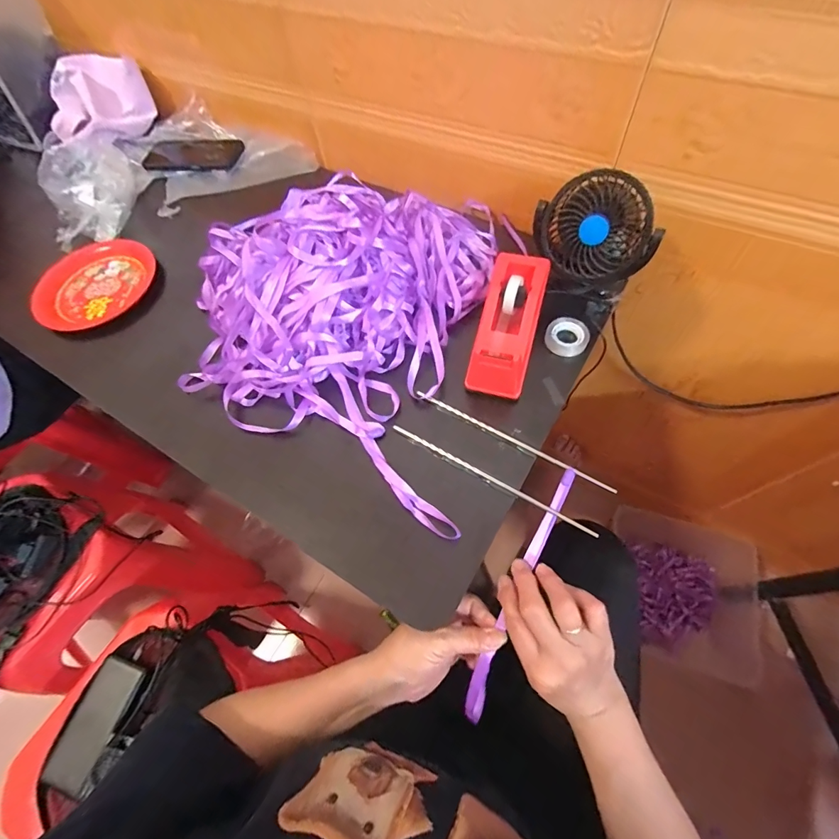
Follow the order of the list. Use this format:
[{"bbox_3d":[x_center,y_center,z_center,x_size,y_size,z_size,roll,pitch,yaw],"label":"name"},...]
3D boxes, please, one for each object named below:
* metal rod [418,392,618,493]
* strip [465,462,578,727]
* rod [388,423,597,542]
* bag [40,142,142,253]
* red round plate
[{"bbox_3d":[0.094,0.020,0.421,0.219,0.010,0.008,27,67,15],"label":"metal rod"},{"bbox_3d":[0.095,0.163,0.382,0.021,0.020,0.250,24,85,14],"label":"strip"},{"bbox_3d":[0.069,0.057,0.403,0.220,0.006,0.007,28,67,16],"label":"rod"},{"bbox_3d":[-0.520,-0.362,0.640,0.143,0.065,0.164,-27,64,-8],"label":"bag"},{"bbox_3d":[-0.471,-0.195,0.588,0.152,0.031,0.160,-2,63,5],"label":"red round plate"}]

